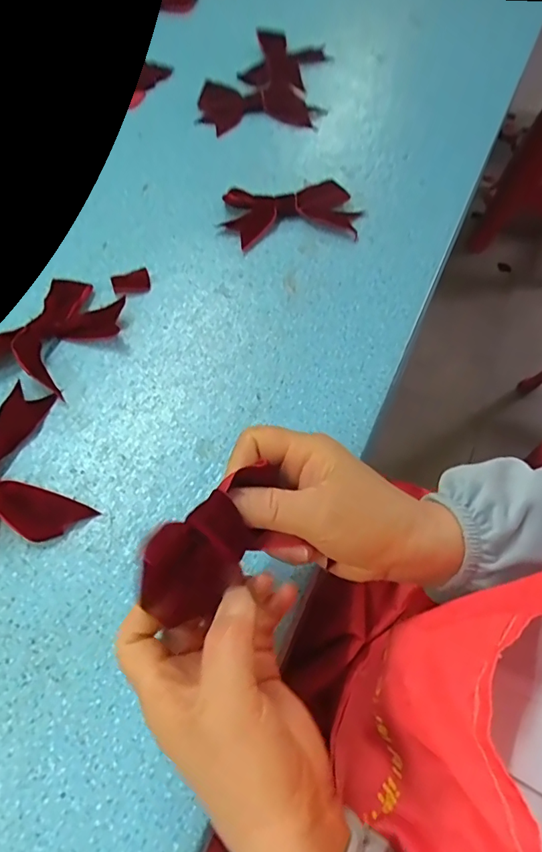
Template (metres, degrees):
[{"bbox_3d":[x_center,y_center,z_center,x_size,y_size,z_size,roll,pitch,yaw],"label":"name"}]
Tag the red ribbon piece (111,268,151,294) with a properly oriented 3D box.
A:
[{"bbox_3d":[-0.129,-0.134,0.451,0.033,0.004,0.028,-15,64,-11],"label":"red ribbon piece"}]

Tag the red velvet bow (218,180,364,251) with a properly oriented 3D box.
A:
[{"bbox_3d":[0.021,-0.226,0.504,0.133,0.014,0.090,-10,63,-9],"label":"red velvet bow"}]

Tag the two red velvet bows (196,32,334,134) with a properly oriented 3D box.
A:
[{"bbox_3d":[-0.006,-0.434,0.605,0.147,0.031,0.201,4,62,-2],"label":"two red velvet bows"}]

